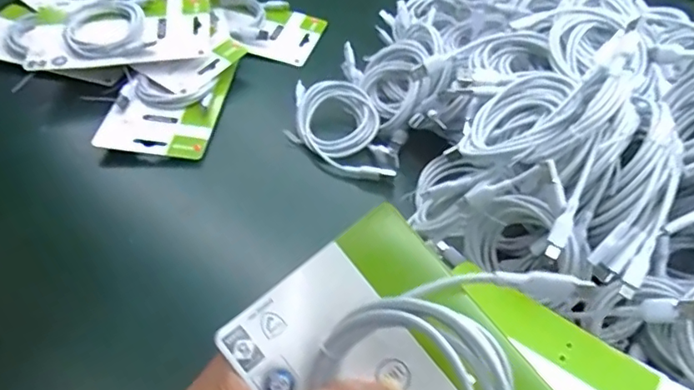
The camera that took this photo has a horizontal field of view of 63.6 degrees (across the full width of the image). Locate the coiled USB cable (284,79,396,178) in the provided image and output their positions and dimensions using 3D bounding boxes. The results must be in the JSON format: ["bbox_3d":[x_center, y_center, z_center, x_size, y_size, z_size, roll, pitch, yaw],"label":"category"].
[{"bbox_3d":[-0.012,-0.069,0.539,0.085,0.028,0.135,-3,46,-5],"label":"coiled USB cable"}]

